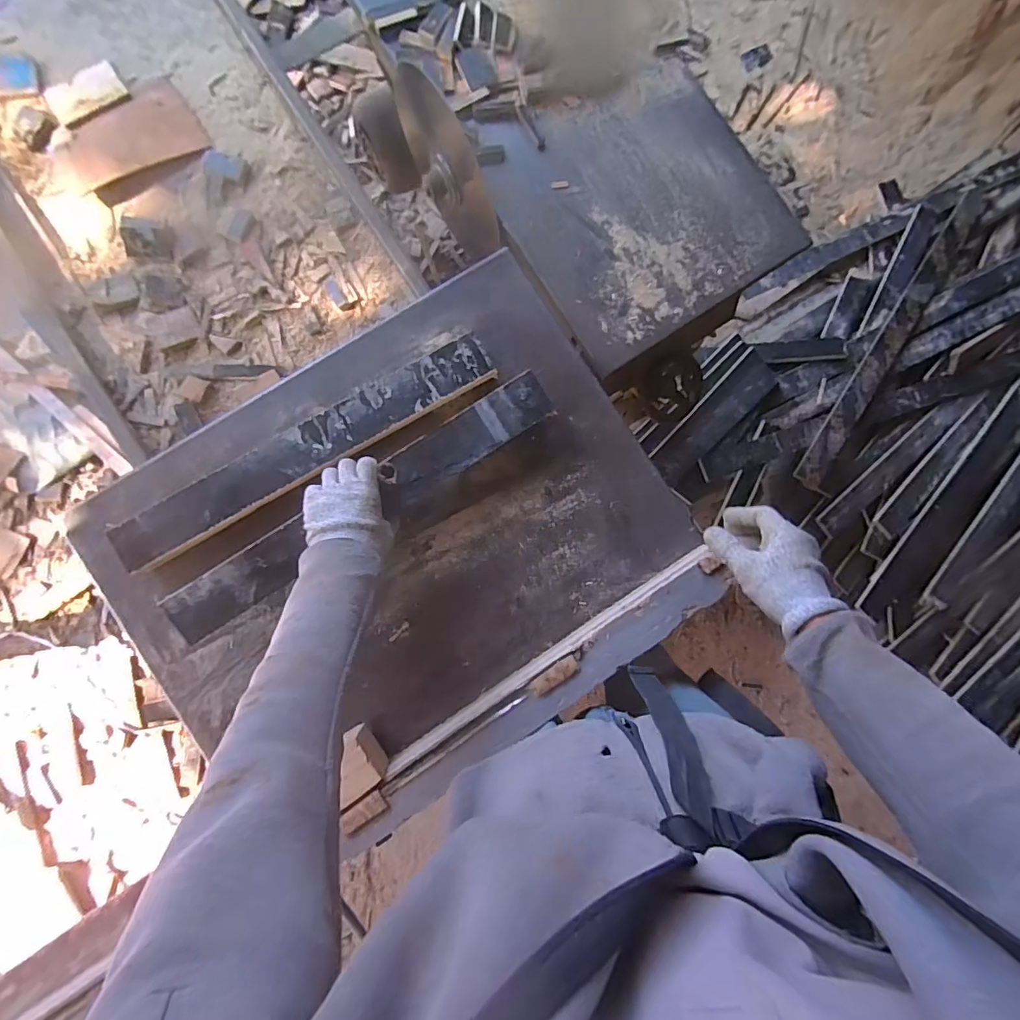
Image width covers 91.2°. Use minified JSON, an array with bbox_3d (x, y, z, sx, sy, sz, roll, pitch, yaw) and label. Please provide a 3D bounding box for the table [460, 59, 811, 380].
[{"bbox_3d":[0.184,-0.453,0.737,0.366,0.030,0.389,-31,86,-6],"label":"table"}]

